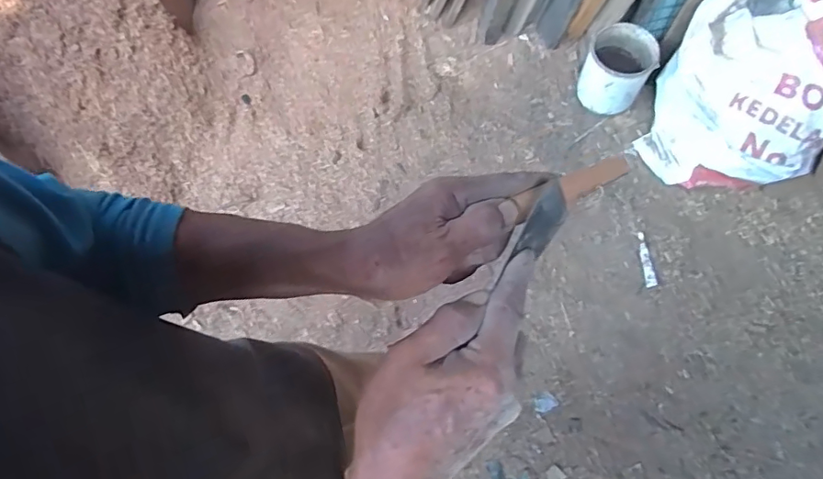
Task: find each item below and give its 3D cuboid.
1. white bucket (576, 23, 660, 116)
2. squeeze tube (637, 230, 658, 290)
[{"bbox_3d":[0.573,-0.475,1.453,0.175,0.180,0.169,0,71,0],"label":"white bucket"},{"bbox_3d":[0.642,0.055,1.417,0.030,0.009,0.151,-5,71,-3],"label":"squeeze tube"}]

